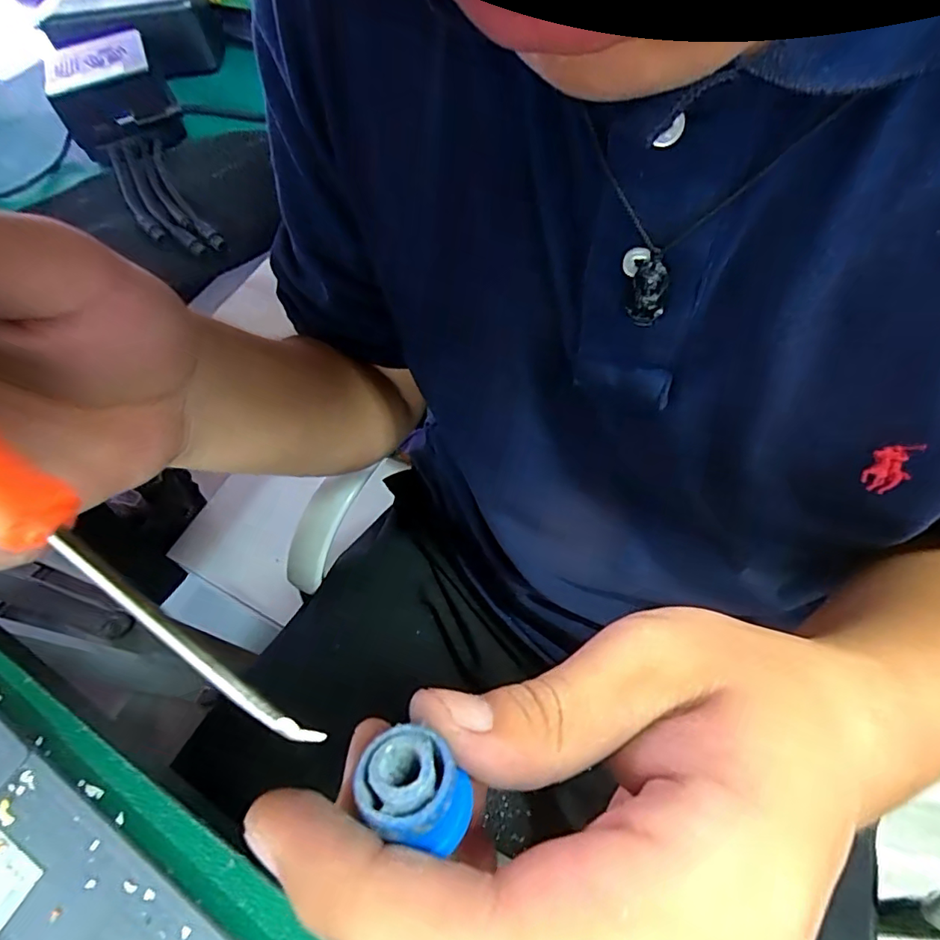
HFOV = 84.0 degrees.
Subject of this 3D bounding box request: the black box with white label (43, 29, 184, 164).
[{"bbox_3d":[-0.263,-0.278,0.391,0.078,0.046,0.080,-22,62,-8],"label":"black box with white label"}]

